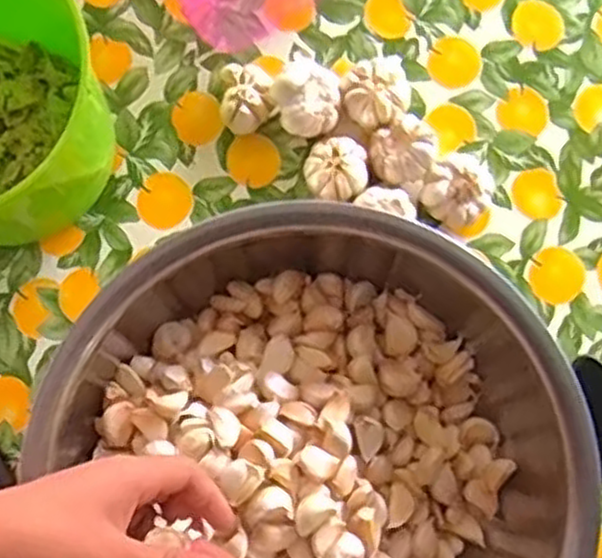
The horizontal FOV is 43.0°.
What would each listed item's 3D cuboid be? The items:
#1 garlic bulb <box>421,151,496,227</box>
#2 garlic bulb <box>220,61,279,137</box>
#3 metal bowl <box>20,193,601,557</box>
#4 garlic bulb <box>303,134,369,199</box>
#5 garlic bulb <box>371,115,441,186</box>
[{"bbox_3d":[0.132,-0.073,0.646,0.059,0.037,0.056,0,79,-1],"label":"garlic bulb"},{"bbox_3d":[-0.049,-0.157,0.660,0.046,0.038,0.059,-18,80,-4],"label":"garlic bulb"},{"bbox_3d":[0.008,0.141,0.565,0.368,0.120,0.339,0,79,-1],"label":"metal bowl"},{"bbox_3d":[0.029,-0.093,0.649,0.052,0.036,0.053,0,79,-1],"label":"garlic bulb"},{"bbox_3d":[0.085,-0.108,0.648,0.054,0.044,0.051,0,79,-1],"label":"garlic bulb"}]

